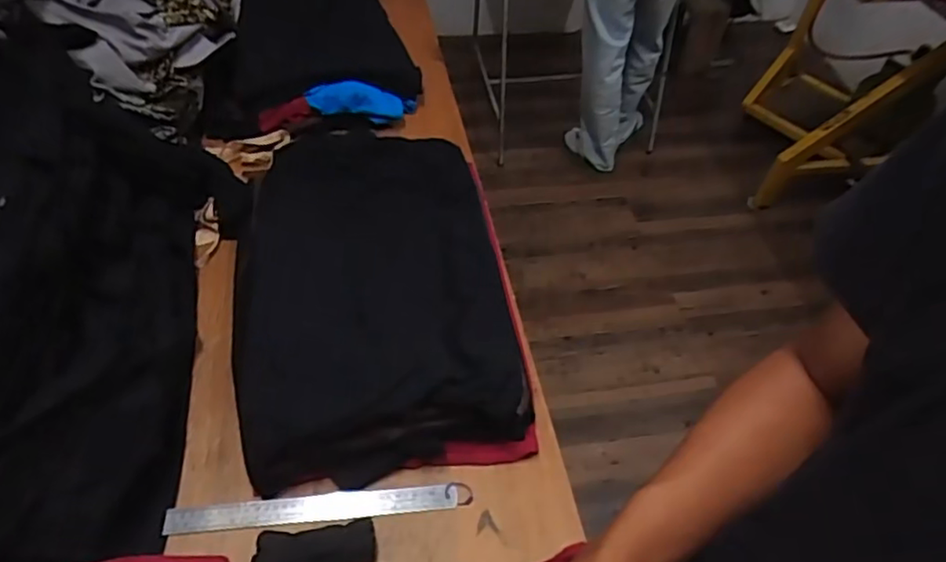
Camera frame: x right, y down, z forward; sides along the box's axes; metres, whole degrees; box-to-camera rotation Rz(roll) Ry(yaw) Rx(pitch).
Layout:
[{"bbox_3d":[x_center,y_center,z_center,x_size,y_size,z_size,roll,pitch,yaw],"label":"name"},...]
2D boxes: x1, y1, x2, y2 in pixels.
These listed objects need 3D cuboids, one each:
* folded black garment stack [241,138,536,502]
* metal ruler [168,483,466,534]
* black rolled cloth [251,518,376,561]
[{"bbox_3d":[-0.131,-0.001,0.873,0.339,0.105,0.508,-4,51,-8],"label":"folded black garment stack"},{"bbox_3d":[-0.183,0.262,0.726,0.325,0.006,0.031,-2,59,-7],"label":"metal ruler"},{"bbox_3d":[-0.173,0.294,0.689,0.126,0.019,0.050,-6,51,-10],"label":"black rolled cloth"}]

